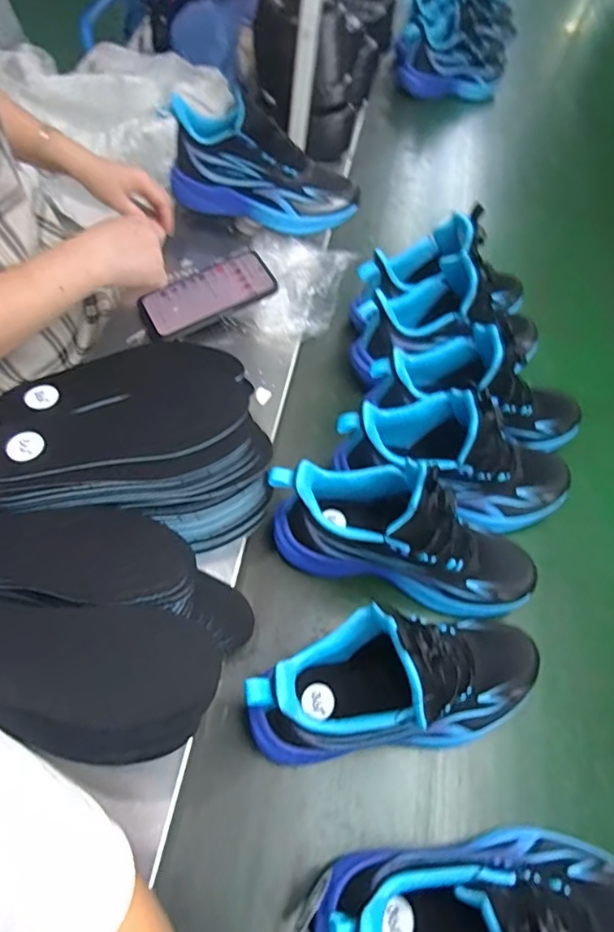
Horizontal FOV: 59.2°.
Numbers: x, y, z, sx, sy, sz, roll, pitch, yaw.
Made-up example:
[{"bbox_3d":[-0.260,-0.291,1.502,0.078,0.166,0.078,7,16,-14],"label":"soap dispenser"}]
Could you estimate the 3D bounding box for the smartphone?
[{"bbox_3d":[-0.123,-0.213,0.674,0.166,0.016,0.077,-29,68,-13],"label":"smartphone"}]

